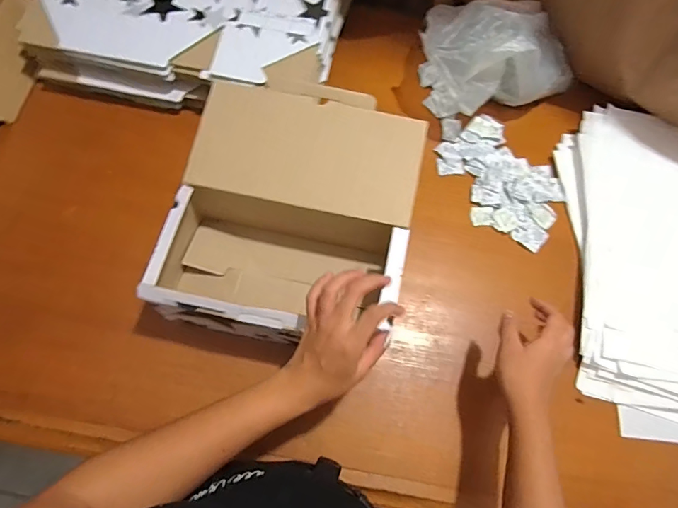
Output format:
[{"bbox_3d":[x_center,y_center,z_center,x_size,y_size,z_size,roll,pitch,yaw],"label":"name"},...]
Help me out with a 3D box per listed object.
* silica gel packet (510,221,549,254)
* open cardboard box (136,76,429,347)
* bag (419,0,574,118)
[{"bbox_3d":[0.274,-0.028,0.638,0.044,0.005,0.038,38,74,11],"label":"silica gel packet"},{"bbox_3d":[-0.059,-0.049,0.586,0.286,0.121,0.306,10,71,2],"label":"open cardboard box"},{"bbox_3d":[0.230,-0.310,0.666,0.225,0.132,0.162,-23,73,-9],"label":"bag"}]

